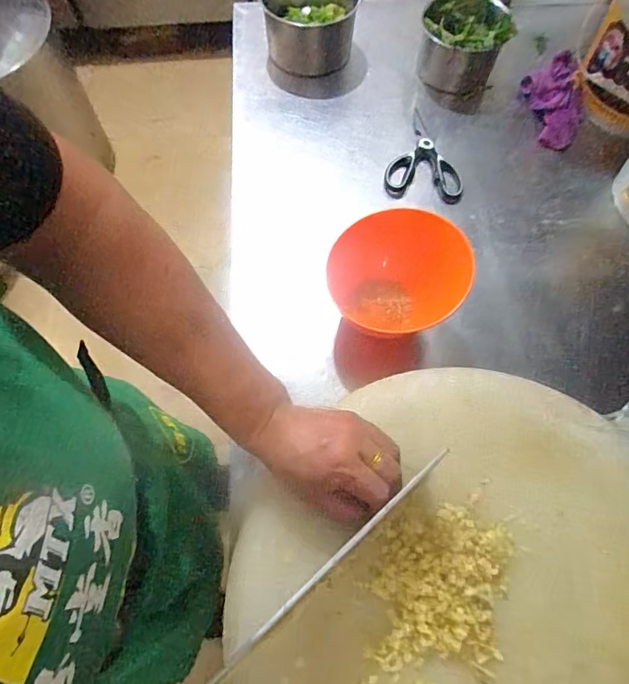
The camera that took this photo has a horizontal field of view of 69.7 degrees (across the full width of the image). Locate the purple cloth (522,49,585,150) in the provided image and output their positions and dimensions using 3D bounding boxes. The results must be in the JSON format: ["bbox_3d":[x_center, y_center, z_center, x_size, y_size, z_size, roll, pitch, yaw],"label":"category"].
[{"bbox_3d":[0.408,-0.406,0.762,0.084,0.061,0.153,0,66,-1],"label":"purple cloth"}]

